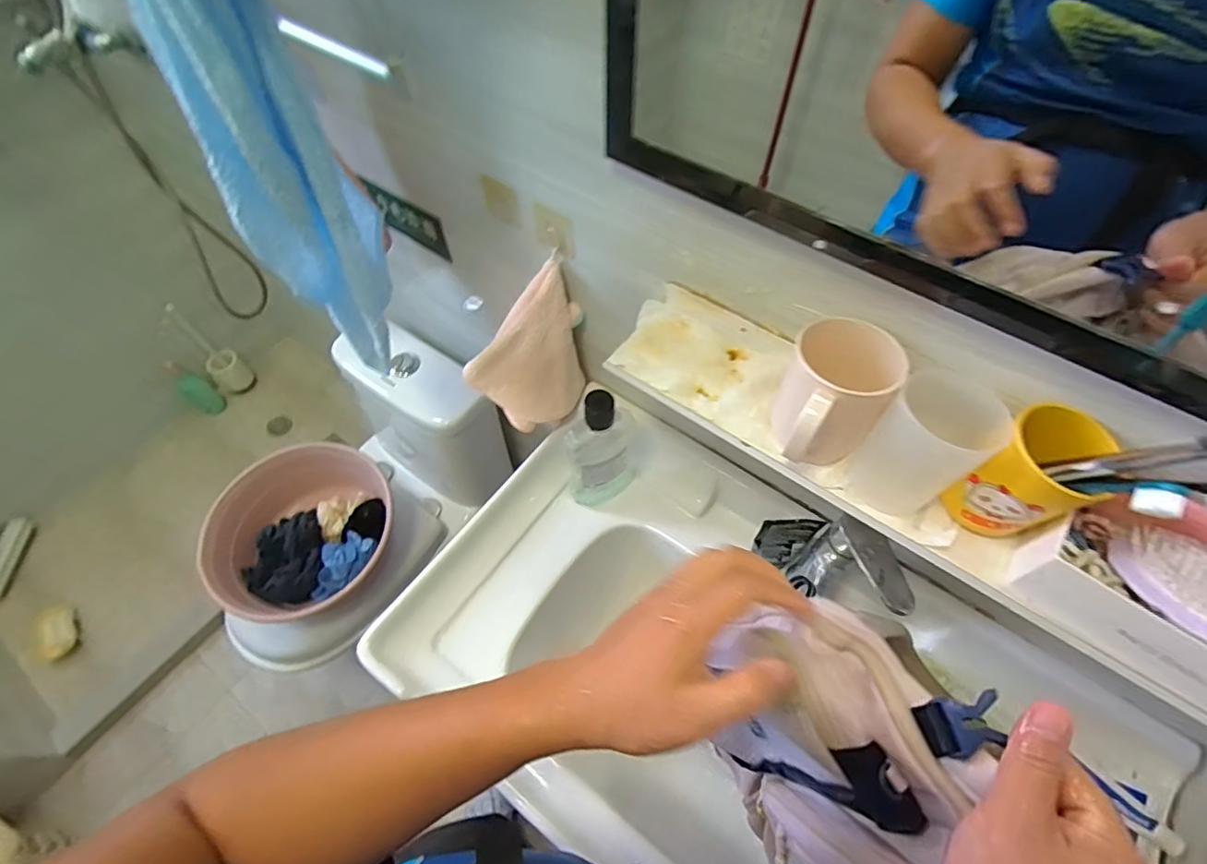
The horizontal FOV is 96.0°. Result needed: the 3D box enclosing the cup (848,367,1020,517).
[{"bbox_3d":[0.258,0.013,0.441,0.073,0.107,0.070,0,58,0],"label":"cup"}]

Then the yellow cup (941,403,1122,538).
[{"bbox_3d":[0.325,0.037,0.417,0.070,0.093,0.066,0,58,0],"label":"yellow cup"}]

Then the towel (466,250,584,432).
[{"bbox_3d":[-0.105,-0.100,0.722,0.150,0.195,0.100,-23,61,-14],"label":"towel"}]

